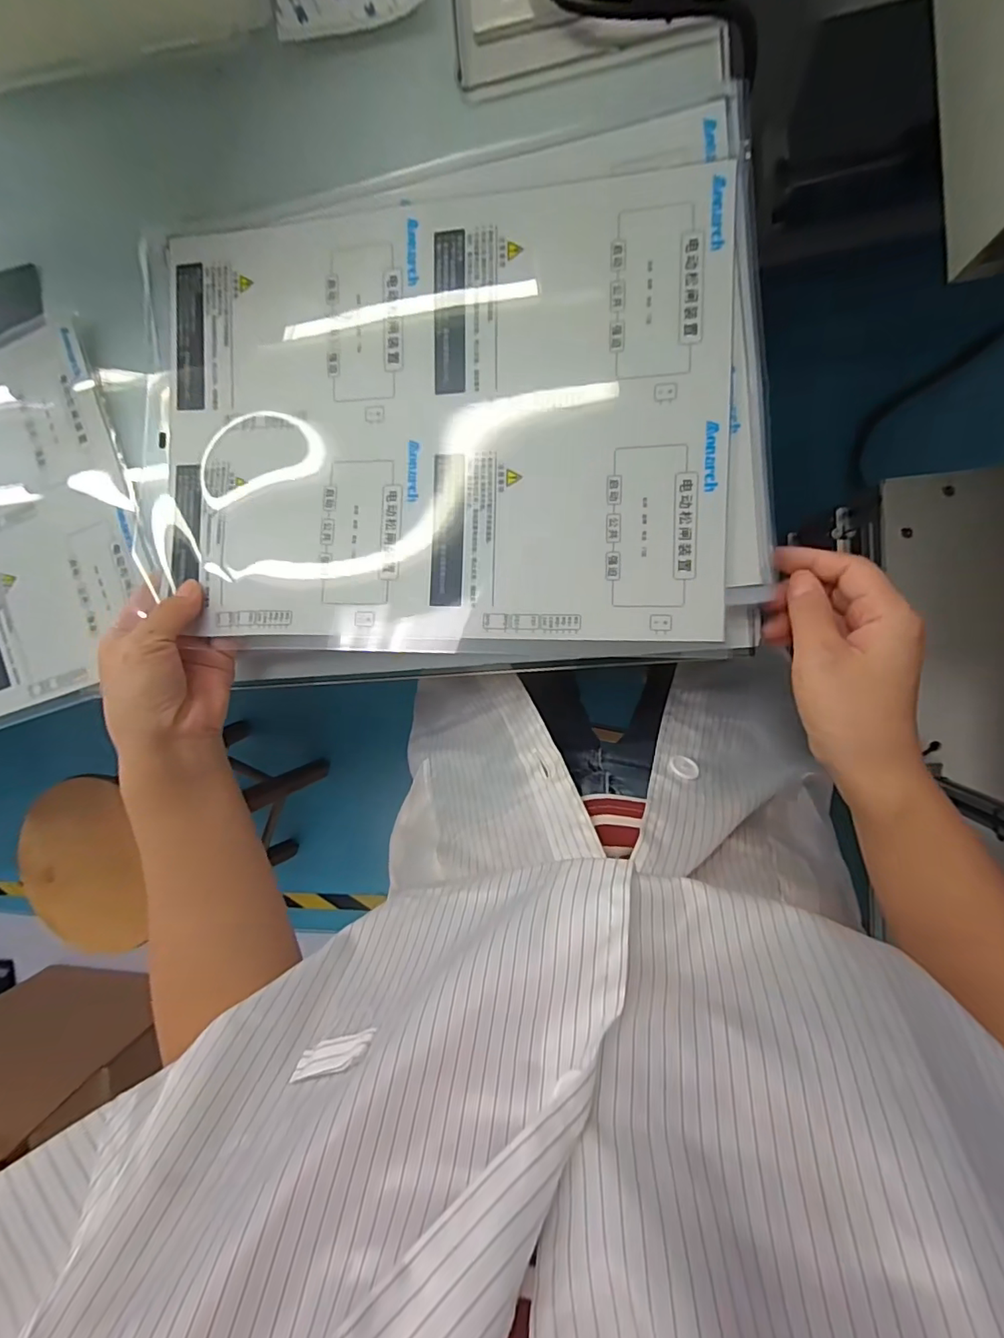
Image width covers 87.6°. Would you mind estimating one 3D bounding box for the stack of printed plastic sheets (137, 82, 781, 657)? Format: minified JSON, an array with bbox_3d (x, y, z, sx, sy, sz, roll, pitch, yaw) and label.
[{"bbox_3d":[-0.042,-0.162,0.329,0.386,0.021,0.316,-5,89,10],"label":"stack of printed plastic sheets"}]

